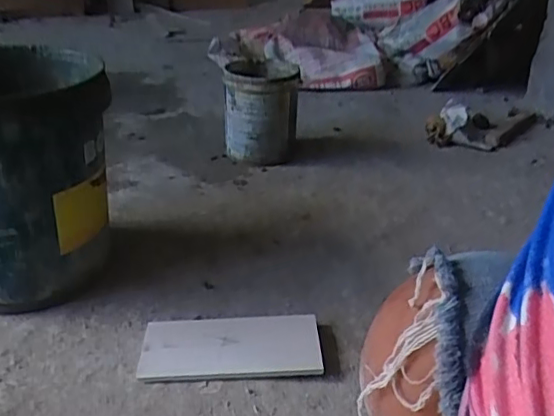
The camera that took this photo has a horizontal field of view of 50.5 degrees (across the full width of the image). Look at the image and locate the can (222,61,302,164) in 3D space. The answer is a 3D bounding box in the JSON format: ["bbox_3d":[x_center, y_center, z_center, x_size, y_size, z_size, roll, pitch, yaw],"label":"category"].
[{"bbox_3d":[-0.034,-0.224,1.352,0.161,0.198,0.186,6,29,5],"label":"can"}]

